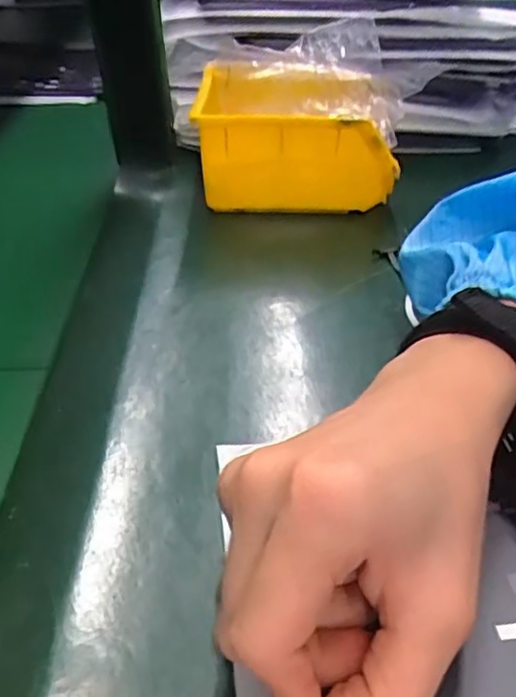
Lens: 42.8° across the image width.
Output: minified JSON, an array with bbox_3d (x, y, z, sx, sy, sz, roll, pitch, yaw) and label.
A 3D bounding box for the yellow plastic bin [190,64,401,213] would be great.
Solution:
[{"bbox_3d":[0.027,-0.146,0.469,0.131,0.086,0.079,3,40,6],"label":"yellow plastic bin"}]

